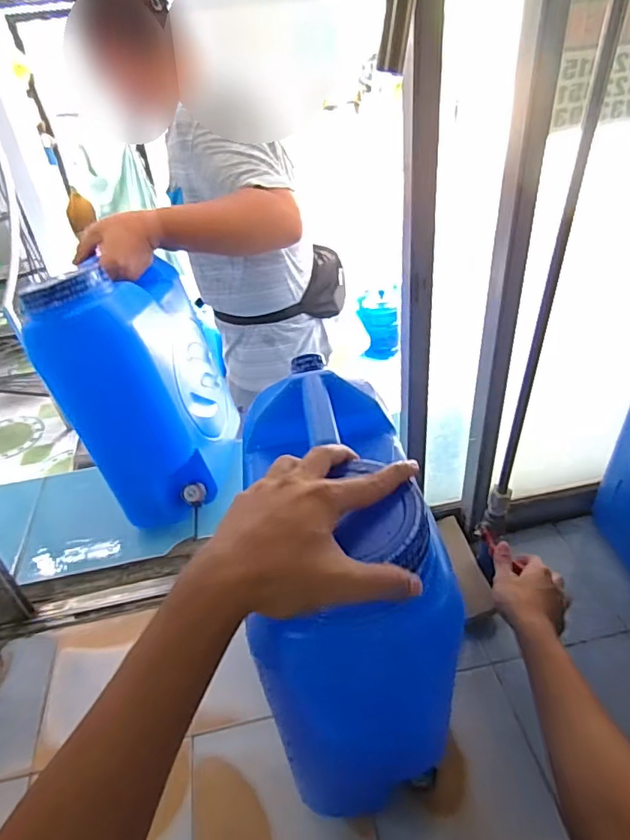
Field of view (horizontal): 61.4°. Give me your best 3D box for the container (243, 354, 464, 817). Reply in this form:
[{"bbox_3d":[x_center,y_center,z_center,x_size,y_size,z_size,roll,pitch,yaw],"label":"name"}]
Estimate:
[{"bbox_3d":[0.027,0.165,0.549,0.155,0.394,0.296,-8,39,-4],"label":"container"}]

